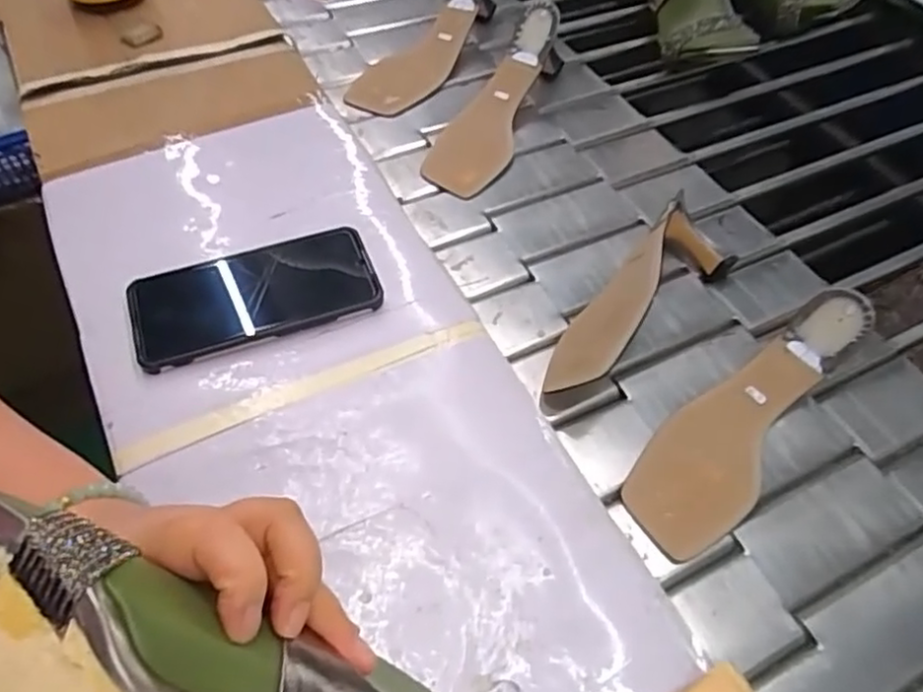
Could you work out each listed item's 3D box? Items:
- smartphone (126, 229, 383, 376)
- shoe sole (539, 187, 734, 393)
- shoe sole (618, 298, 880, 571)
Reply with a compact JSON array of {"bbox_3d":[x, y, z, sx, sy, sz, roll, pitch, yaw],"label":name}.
[{"bbox_3d":[-0.144,-0.037,0.462,0.164,0.018,0.079,-17,57,-14],"label":"smartphone"},{"bbox_3d":[0.140,-0.039,0.517,0.068,0.045,0.226,35,60,21],"label":"shoe sole"},{"bbox_3d":[0.196,0.049,0.461,0.074,0.050,0.218,40,78,23],"label":"shoe sole"}]

